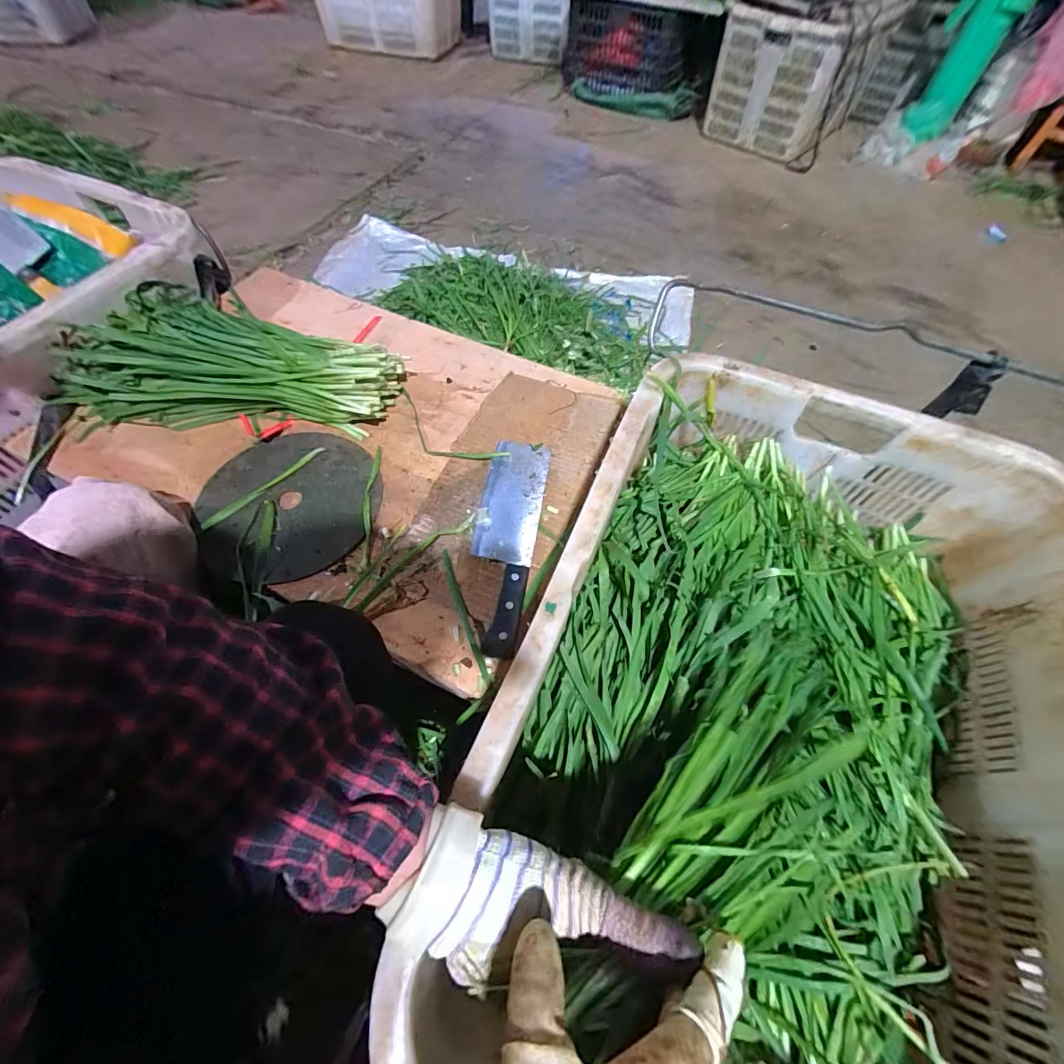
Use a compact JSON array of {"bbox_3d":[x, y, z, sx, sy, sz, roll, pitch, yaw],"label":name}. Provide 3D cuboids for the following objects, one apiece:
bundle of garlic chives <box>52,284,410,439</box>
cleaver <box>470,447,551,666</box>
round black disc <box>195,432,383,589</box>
[{"bbox_3d":[-0.401,-0.205,0.600,0.407,0.080,0.214,16,60,9],"label":"bundle of garlic chives"},{"bbox_3d":[-0.030,0.005,0.503,0.067,0.020,0.269,7,59,4],"label":"cleaver"},{"bbox_3d":[-0.286,-0.035,0.534,0.197,0.013,0.201,0,59,0],"label":"round black disc"}]

